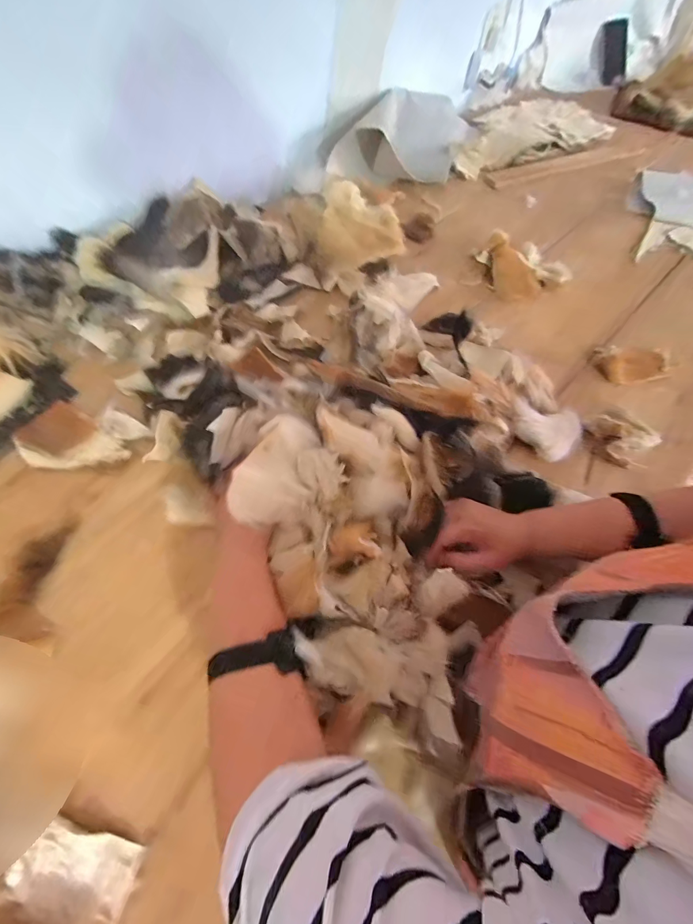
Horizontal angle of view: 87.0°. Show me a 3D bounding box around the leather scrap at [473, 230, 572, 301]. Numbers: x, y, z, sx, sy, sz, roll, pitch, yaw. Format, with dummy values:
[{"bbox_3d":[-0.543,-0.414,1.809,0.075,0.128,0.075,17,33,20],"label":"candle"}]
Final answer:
[{"bbox_3d":[0.345,-0.386,0.706,0.149,0.043,0.145,-30,67,-15],"label":"leather scrap"}]

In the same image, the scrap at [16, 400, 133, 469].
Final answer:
[{"bbox_3d":[-0.386,-0.025,0.505,0.137,0.013,0.090,33,67,15],"label":"scrap"}]

